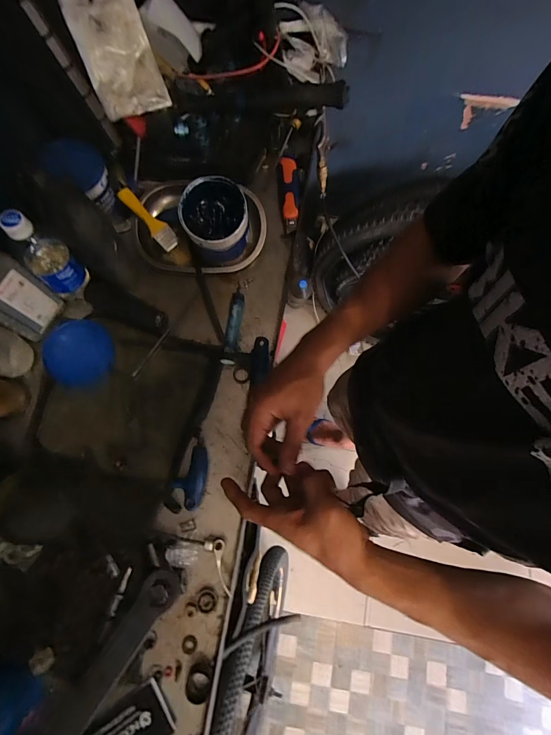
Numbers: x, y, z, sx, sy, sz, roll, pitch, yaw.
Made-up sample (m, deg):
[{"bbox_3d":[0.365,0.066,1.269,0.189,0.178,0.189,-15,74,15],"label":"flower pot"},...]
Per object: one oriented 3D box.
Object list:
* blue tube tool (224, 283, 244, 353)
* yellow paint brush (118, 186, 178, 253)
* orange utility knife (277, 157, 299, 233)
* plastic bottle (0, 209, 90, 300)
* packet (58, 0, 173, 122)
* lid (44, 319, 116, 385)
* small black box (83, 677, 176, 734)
[{"bbox_3d":[-0.066,-0.081,0.538,0.022,0.022,0.122,8,75,1],"label":"blue tube tool"},{"bbox_3d":[-0.211,-0.247,0.548,0.116,0.015,0.031,46,78,-11],"label":"yellow paint brush"},{"bbox_3d":[0.027,-0.314,0.585,0.037,0.015,0.157,-4,76,-2],"label":"orange utility knife"},{"bbox_3d":[-0.327,-0.157,0.469,0.061,0.150,0.052,-43,80,-11],"label":"plastic bottle"},{"bbox_3d":[-0.248,-0.495,0.521,0.109,0.025,0.154,-24,116,-13],"label":"packet"},{"bbox_3d":[-0.309,-0.025,0.513,0.101,0.009,0.103,0,76,-1],"label":"lid"},{"bbox_3d":[-0.192,0.455,0.402,0.121,0.010,0.063,-32,79,-9],"label":"small black box"}]

